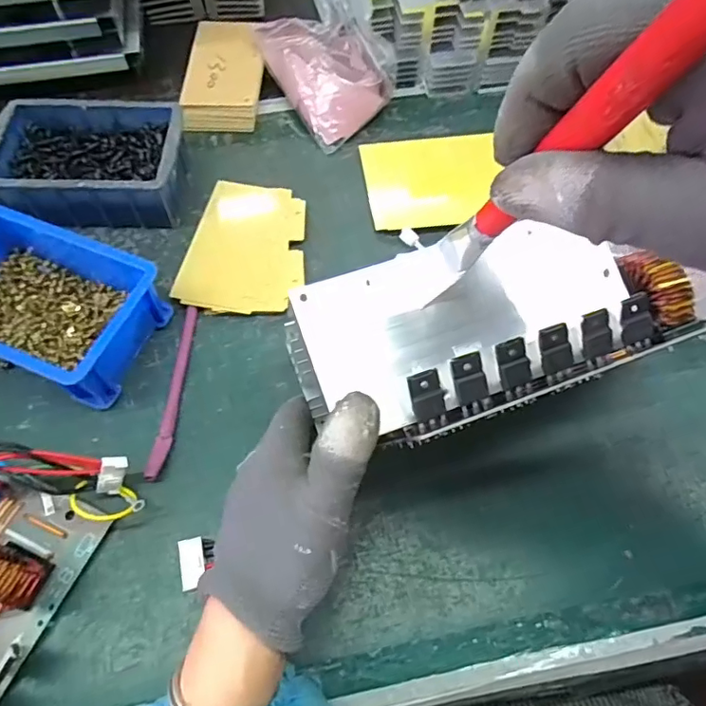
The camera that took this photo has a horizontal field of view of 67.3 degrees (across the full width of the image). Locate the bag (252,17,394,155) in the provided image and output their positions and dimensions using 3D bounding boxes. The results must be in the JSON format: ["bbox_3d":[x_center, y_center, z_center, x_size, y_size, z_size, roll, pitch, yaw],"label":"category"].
[{"bbox_3d":[-0.027,-0.265,0.494,0.091,0.043,0.135,-35,69,-17],"label":"bag"}]

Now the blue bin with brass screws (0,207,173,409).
[{"bbox_3d":[-0.215,-0.034,0.370,0.143,0.052,0.096,21,65,9],"label":"blue bin with brass screws"}]

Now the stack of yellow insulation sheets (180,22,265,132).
[{"bbox_3d":[-0.119,-0.263,0.501,0.066,0.025,0.125,1,64,-1],"label":"stack of yellow insulation sheets"}]

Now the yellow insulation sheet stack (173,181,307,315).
[{"bbox_3d":[-0.082,-0.086,0.422,0.089,0.010,0.124,10,64,3],"label":"yellow insulation sheet stack"}]

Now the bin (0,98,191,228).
[{"bbox_3d":[-0.215,-0.158,0.434,0.150,0.041,0.118,0,64,-2],"label":"bin"}]

